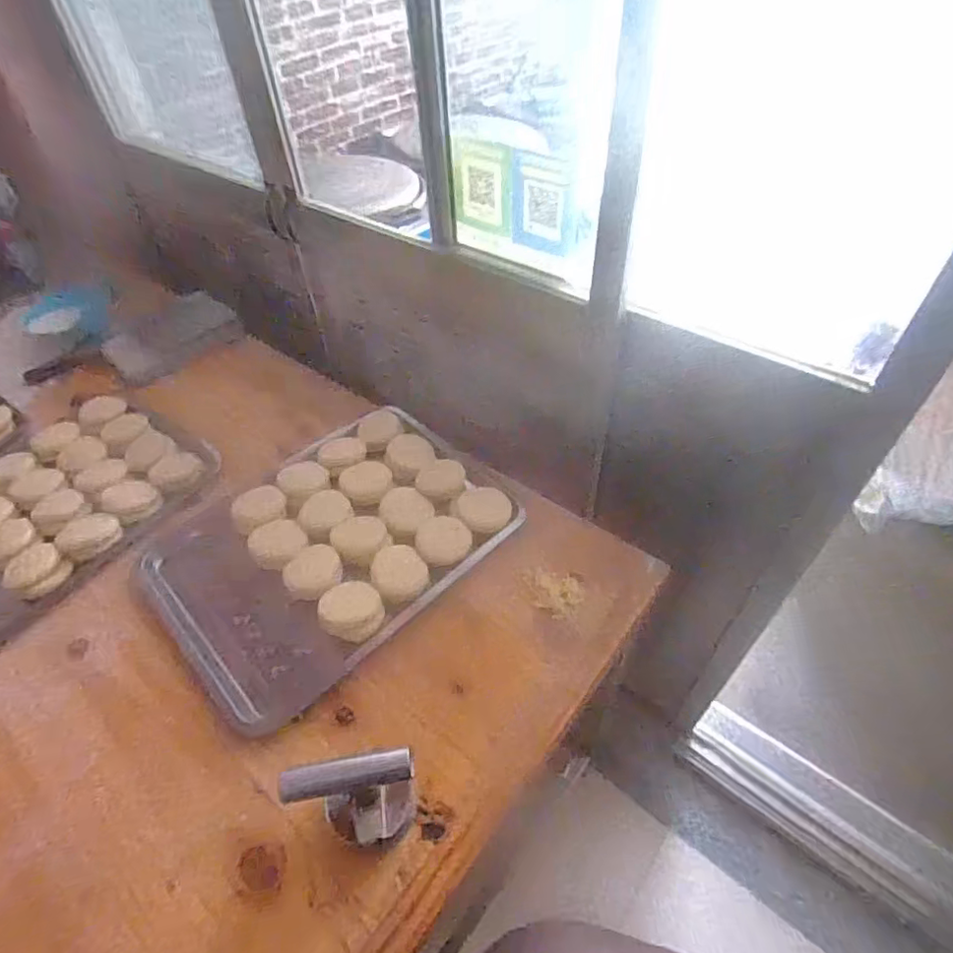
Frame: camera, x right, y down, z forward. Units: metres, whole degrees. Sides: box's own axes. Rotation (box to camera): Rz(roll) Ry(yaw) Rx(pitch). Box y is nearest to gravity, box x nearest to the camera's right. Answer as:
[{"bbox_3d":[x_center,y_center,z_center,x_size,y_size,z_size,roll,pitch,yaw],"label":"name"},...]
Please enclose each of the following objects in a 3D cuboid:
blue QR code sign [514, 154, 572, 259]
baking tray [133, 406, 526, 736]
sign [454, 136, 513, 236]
[{"bbox_3d":[0.084,-0.350,0.724,0.089,0.110,0.007,25,44,28],"label":"blue QR code sign"},{"bbox_3d":[-0.191,0.069,0.737,0.433,0.026,0.330,-37,57,-26],"label":"baking tray"},{"bbox_3d":[0.008,-0.394,0.766,0.094,0.112,0.004,22,47,26],"label":"sign"}]

